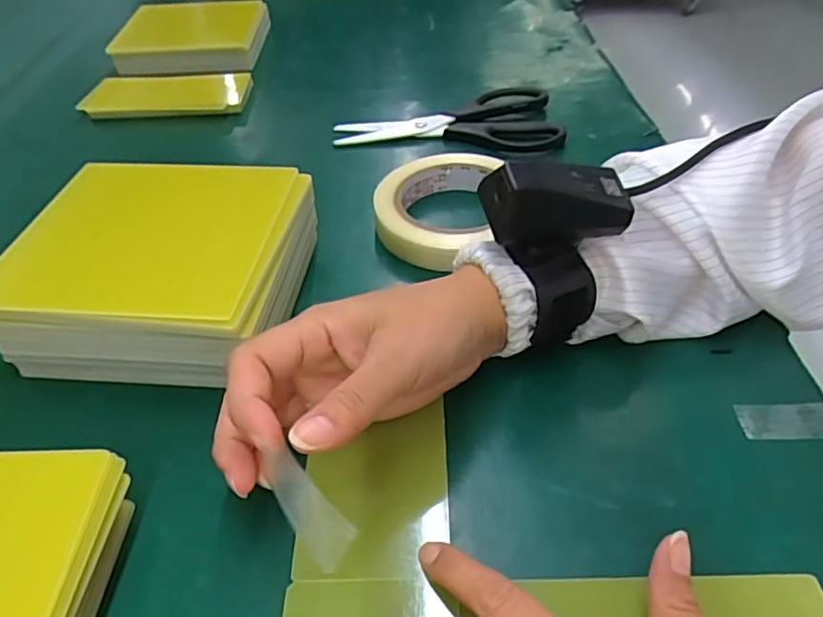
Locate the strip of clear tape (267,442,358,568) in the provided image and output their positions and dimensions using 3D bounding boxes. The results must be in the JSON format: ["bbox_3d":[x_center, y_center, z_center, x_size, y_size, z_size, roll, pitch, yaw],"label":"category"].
[{"bbox_3d":[-0.039,0.074,0.222,0.044,0.004,0.018,52,46,-1],"label":"strip of clear tape"}]

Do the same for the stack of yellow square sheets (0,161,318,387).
[{"bbox_3d":[-0.144,-0.027,0.349,0.158,0.057,0.136,3,45,3],"label":"stack of yellow square sheets"}]

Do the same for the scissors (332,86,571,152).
[{"bbox_3d":[0.032,-0.167,0.527,0.187,0.014,0.100,2,44,4],"label":"scissors"}]

